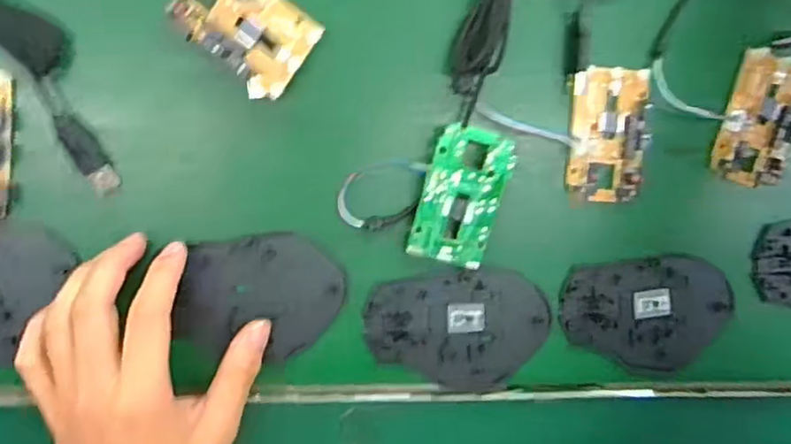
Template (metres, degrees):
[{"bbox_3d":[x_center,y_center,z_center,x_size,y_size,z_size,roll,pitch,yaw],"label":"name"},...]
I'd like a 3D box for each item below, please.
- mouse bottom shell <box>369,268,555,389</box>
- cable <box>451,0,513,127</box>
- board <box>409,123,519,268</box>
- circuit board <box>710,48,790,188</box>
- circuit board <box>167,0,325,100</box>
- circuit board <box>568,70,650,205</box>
[{"bbox_3d":[0.037,0.064,0.394,0.108,0.005,0.071,3,95,-8],"label":"mouse bottom shell"},{"bbox_3d":[0.054,-0.116,0.367,0.025,0.026,0.119,14,94,-9],"label":"cable"},{"bbox_3d":[0.038,-0.014,0.383,0.045,0.019,0.077,13,94,-9],"label":"board"},{"bbox_3d":[0.221,-0.062,0.399,0.042,0.014,0.076,14,94,-9],"label":"circuit board"},{"bbox_3d":[-0.082,-0.107,0.353,0.075,0.016,0.049,38,90,-10],"label":"circuit board"},{"bbox_3d":[0.126,-0.051,0.389,0.045,0.014,0.077,0,95,-4],"label":"circuit board"}]

